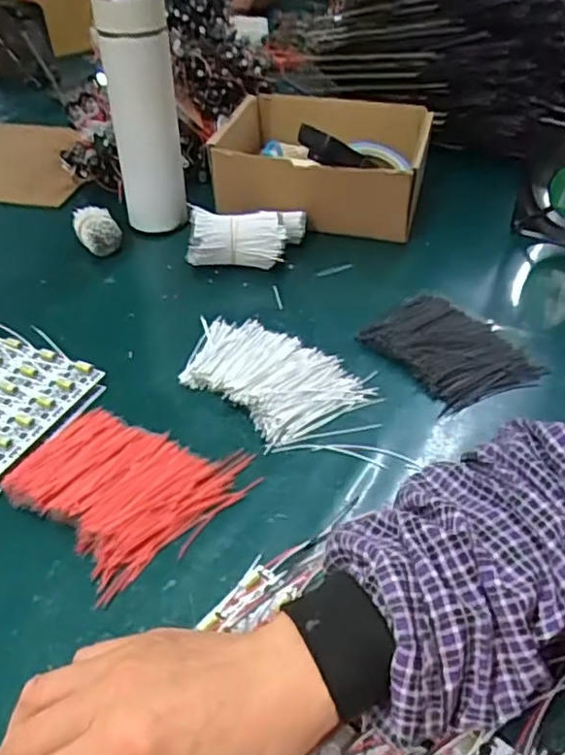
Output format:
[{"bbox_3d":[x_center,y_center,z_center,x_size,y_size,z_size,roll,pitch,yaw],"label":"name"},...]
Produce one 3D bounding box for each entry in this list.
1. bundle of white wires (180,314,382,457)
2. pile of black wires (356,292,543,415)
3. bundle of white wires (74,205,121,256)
[{"bbox_3d":[-0.016,-0.007,0.517,0.100,0.012,0.160,-32,49,-32],"label":"bundle of white wires"},{"bbox_3d":[0.138,-0.026,0.532,0.101,0.017,0.121,-20,43,-22],"label":"pile of black wires"},{"bbox_3d":[-0.193,-0.153,0.670,0.044,0.037,0.058,-16,42,-17],"label":"bundle of white wires"}]

